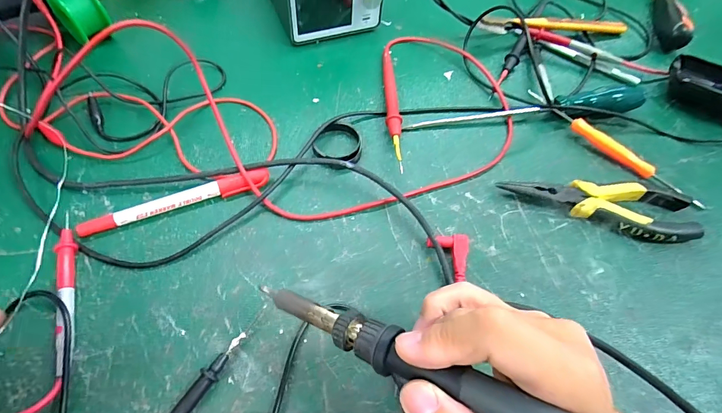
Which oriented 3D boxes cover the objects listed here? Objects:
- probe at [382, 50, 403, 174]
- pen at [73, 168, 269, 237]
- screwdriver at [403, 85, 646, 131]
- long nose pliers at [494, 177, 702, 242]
[{"bbox_3d":[0.028,-0.093,0.365,0.012,0.015,0.154,0,60,-4],"label":"probe"},{"bbox_3d":[-0.138,-0.004,0.301,0.136,0.012,0.014,-16,62,-13],"label":"pen"},{"bbox_3d":[0.152,-0.090,0.363,0.219,0.027,0.021,-4,60,-7],"label":"screwdriver"},{"bbox_3d":[0.194,0.002,0.320,0.153,0.018,0.046,5,59,-1],"label":"long nose pliers"}]

